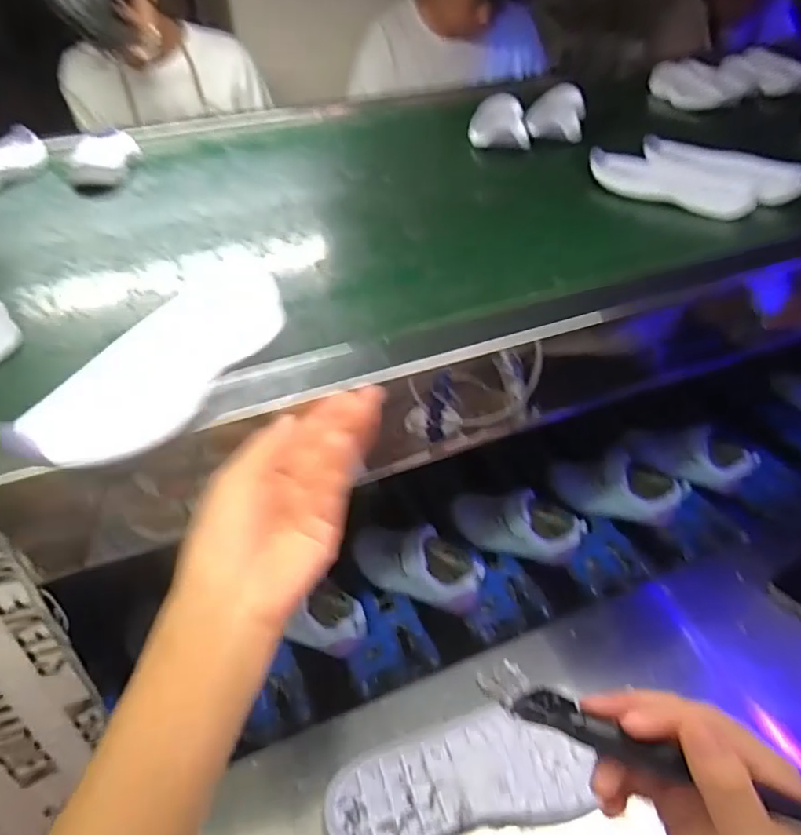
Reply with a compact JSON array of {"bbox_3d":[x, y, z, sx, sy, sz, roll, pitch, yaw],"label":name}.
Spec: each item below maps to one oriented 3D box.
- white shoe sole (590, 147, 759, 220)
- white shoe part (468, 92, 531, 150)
[{"bbox_3d":[0.271,-0.244,0.600,0.061,0.029,0.178,-26,47,-25],"label":"white shoe sole"},{"bbox_3d":[0.133,-0.398,0.783,0.075,0.031,0.160,3,42,6],"label":"white shoe part"}]

